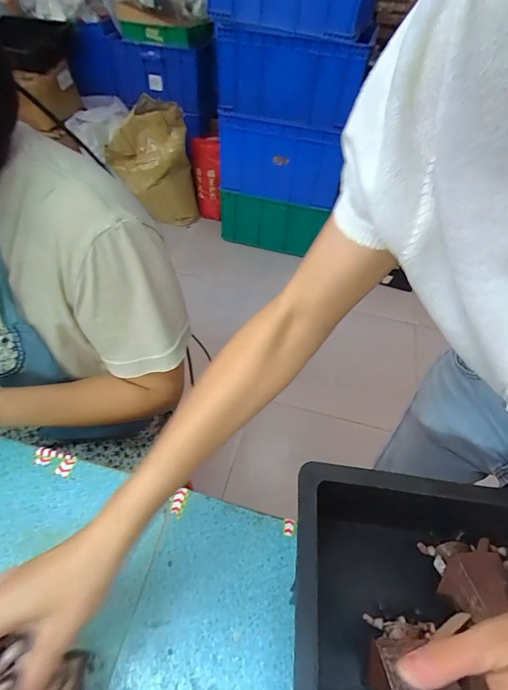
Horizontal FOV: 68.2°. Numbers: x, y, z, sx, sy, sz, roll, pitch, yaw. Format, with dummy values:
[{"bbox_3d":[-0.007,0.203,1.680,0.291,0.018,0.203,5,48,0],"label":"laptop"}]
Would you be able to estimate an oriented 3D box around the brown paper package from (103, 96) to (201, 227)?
[{"bbox_3d":[-0.461,-0.816,1.743,0.371,0.514,0.215,-5,49,-9],"label":"brown paper package"}]

